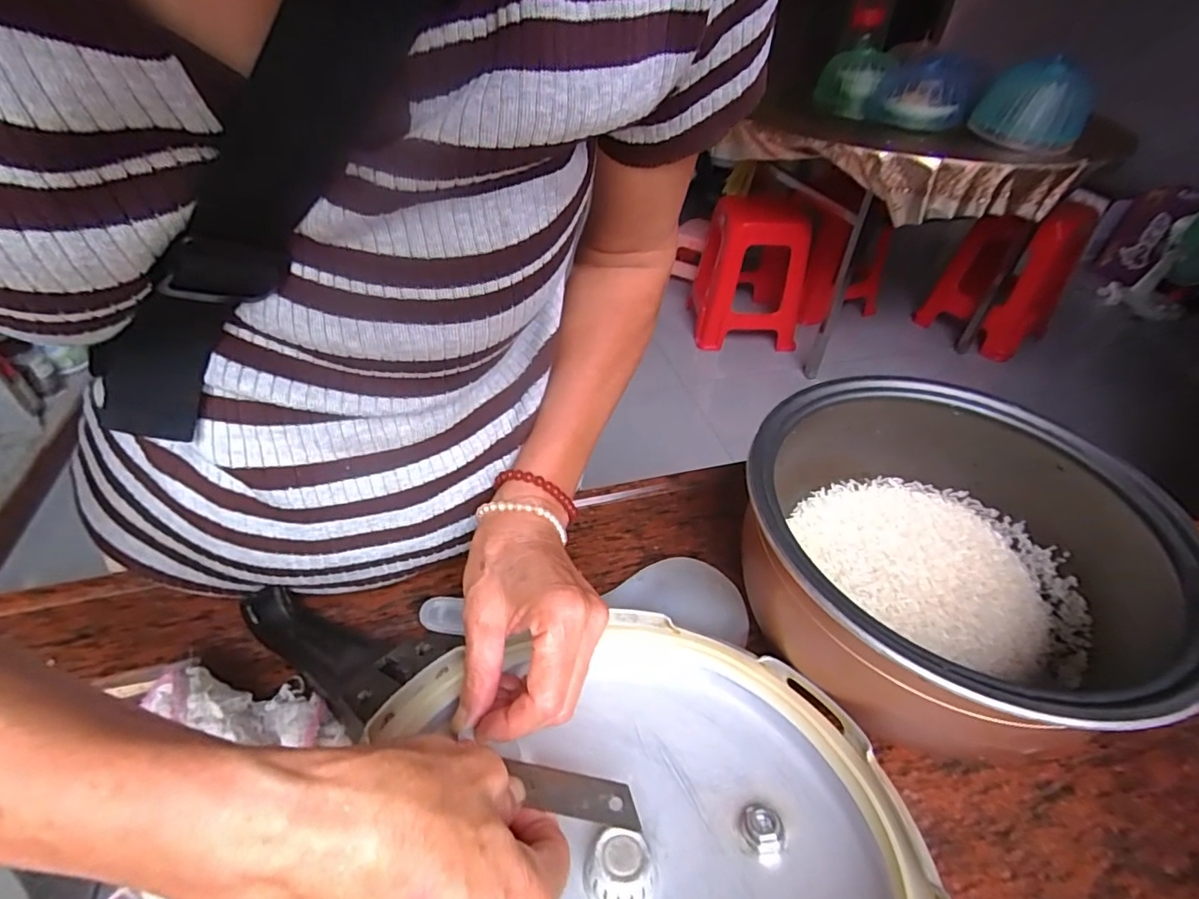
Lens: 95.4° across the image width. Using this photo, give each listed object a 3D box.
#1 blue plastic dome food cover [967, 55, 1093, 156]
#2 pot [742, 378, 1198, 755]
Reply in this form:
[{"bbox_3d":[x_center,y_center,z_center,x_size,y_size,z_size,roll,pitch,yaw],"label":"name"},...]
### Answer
[{"bbox_3d":[0.926,-0.740,1.168,0.213,0.138,0.208,25,48,24],"label":"blue plastic dome food cover"},{"bbox_3d":[0.171,0.065,0.294,0.186,0.112,0.191,0,43,0],"label":"pot"}]

